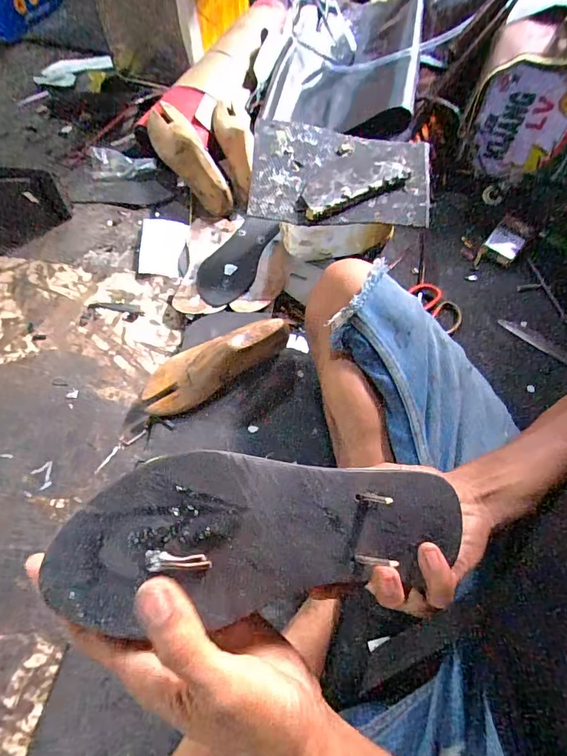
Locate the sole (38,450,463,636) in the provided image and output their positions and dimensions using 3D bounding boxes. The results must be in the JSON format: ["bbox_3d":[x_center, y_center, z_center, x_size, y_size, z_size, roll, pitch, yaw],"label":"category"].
[{"bbox_3d":[-0.005,0.086,0.251,0.230,0.022,0.082,1,81,-16],"label":"sole"}]

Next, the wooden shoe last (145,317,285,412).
[{"bbox_3d":[-0.097,-0.023,0.601,0.218,0.064,0.068,-29,66,0],"label":"wooden shoe last"}]

